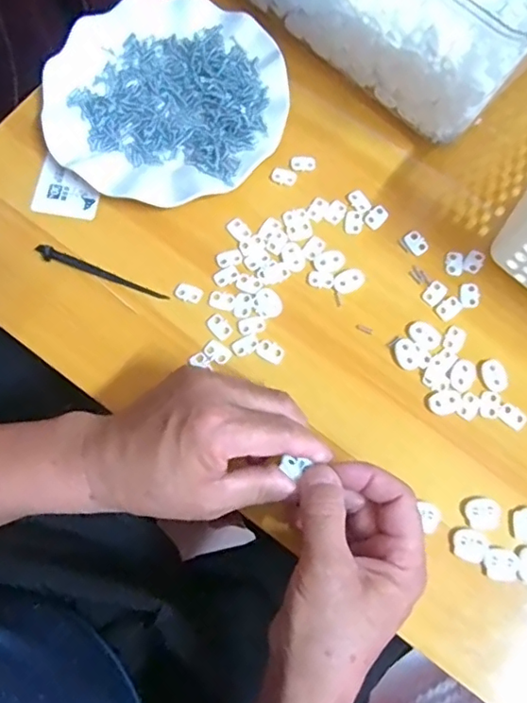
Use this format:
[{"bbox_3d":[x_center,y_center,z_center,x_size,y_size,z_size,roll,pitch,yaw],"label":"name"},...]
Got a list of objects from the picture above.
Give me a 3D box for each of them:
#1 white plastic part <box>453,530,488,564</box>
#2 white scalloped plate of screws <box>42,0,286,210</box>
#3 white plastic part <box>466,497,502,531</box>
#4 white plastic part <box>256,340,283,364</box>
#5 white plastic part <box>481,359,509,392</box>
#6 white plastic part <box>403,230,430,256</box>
[{"bbox_3d":[0.136,0.128,0.368,0.022,0.004,0.019,20,79,3],"label":"white plastic part"},{"bbox_3d":[-0.076,-0.198,0.439,0.177,0.020,0.176,0,78,-1],"label":"white scalloped plate of screws"},{"bbox_3d":[0.148,0.109,0.374,0.023,0.004,0.021,-11,79,-3],"label":"white plastic part"},{"bbox_3d":[0.005,0.000,0.401,0.020,0.004,0.014,30,79,5],"label":"white plastic part"},{"bbox_3d":[0.165,0.017,0.401,0.016,0.004,0.023,-17,79,-4],"label":"white plastic part"},{"bbox_3d":[0.117,-0.083,0.427,0.014,0.004,0.019,-35,81,-7],"label":"white plastic part"}]

